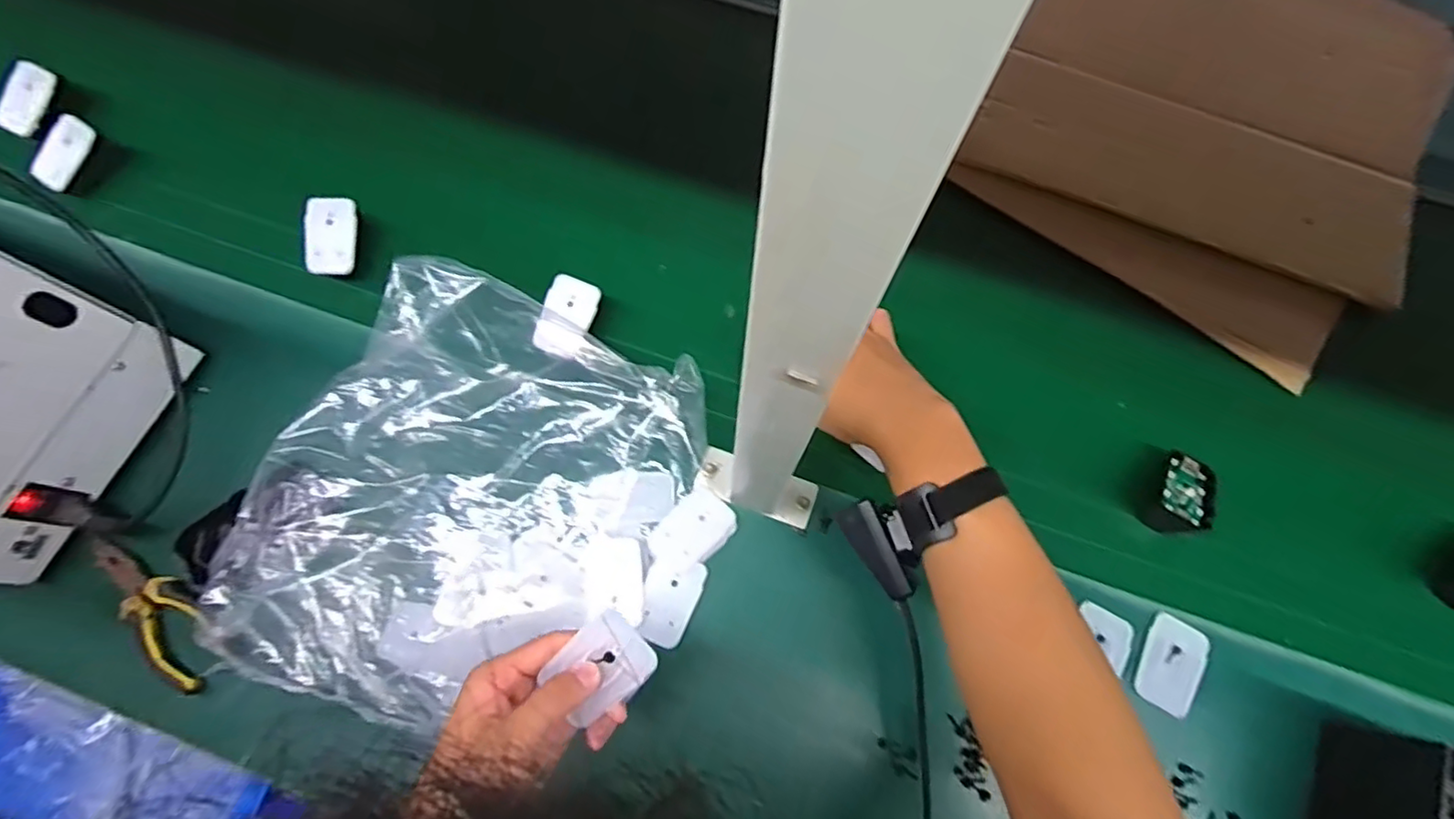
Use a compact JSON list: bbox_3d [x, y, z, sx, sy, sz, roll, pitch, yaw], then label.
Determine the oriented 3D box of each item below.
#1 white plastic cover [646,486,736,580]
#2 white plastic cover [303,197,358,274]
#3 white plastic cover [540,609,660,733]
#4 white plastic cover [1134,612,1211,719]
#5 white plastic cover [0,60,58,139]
[{"bbox_3d":[-0.028,0.099,0.508,0.049,0.007,0.066,41,75,11],"label":"white plastic cover"},{"bbox_3d":[-0.357,-0.156,0.566,0.040,0.009,0.067,1,101,-21],"label":"white plastic cover"},{"bbox_3d":[-0.072,0.148,0.362,0.054,0.006,0.047,-42,92,-5],"label":"white plastic cover"},{"bbox_3d":[0.345,0.197,0.486,0.046,0.004,0.069,25,73,7],"label":"white plastic cover"},{"bbox_3d":[-0.675,-0.297,0.603,0.024,0.025,0.070,38,102,10],"label":"white plastic cover"}]

